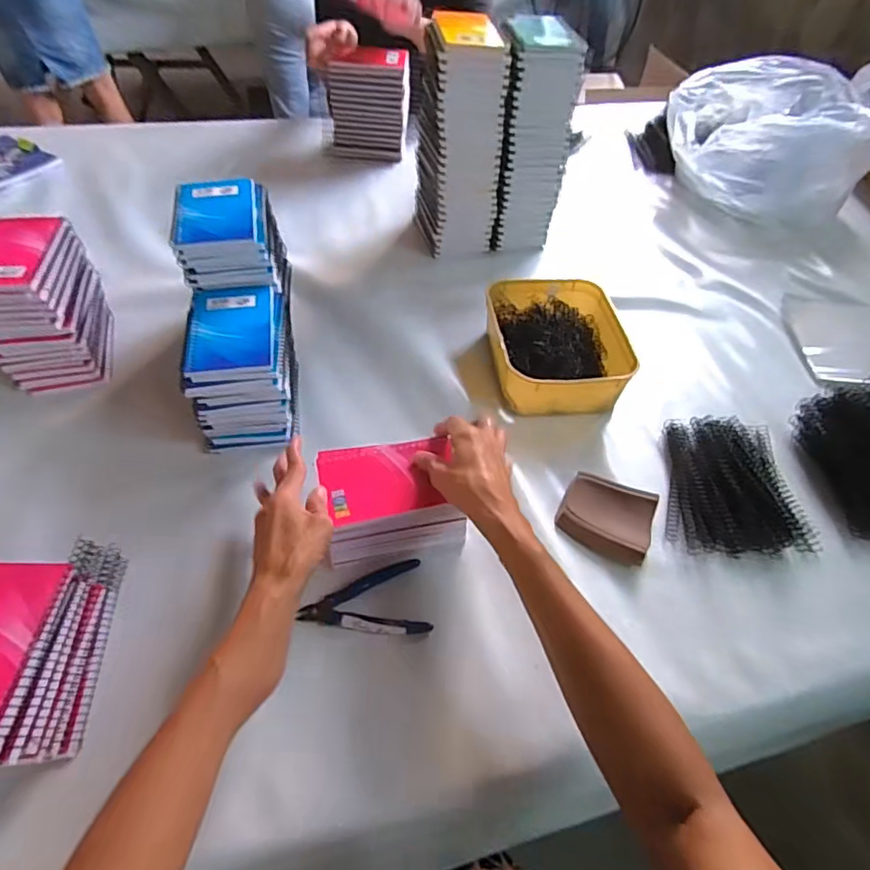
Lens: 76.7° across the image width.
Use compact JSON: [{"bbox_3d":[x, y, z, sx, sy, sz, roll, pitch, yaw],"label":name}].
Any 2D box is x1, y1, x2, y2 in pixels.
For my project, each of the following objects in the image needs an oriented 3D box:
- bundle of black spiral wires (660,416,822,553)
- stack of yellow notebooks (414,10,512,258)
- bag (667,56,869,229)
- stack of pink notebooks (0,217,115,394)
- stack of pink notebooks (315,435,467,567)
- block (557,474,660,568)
[{"bbox_3d":[0.316,0.050,0.595,0.144,0.033,0.165,4,49,-1],"label":"bundle of black spiral wires"},{"bbox_3d":[0.033,-0.423,0.802,0.116,0.278,0.128,-1,49,-5],"label":"stack of yellow notebooks"},{"bbox_3d":[0.596,-0.529,1.002,0.346,0.180,0.294,33,54,22],"label":"bag"},{"bbox_3d":[-0.453,-0.149,0.633,0.100,0.138,0.136,-9,50,-12],"label":"stack of pink notebooks"},{"bbox_3d":[-0.041,0.066,0.534,0.127,0.067,0.100,-9,51,-10],"label":"stack of pink notebooks"},{"bbox_3d":[0.177,0.081,0.560,0.089,0.018,0.087,24,51,16],"label":"block"}]

